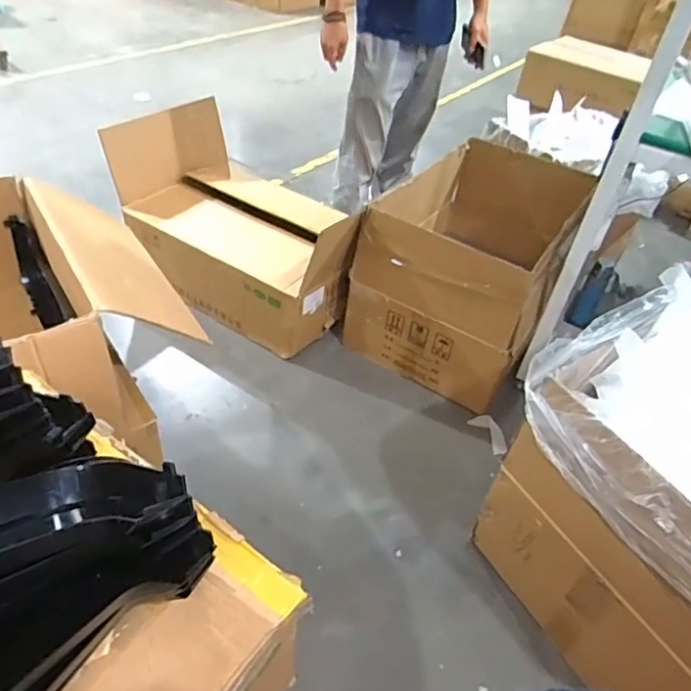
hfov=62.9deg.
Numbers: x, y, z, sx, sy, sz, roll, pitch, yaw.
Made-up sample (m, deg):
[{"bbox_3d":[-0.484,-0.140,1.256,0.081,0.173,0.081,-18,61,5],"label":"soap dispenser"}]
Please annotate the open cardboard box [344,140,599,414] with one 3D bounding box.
[{"bbox_3d":[0.386,-0.266,1.720,0.503,0.428,0.709,24,44,18],"label":"open cardboard box"}]

